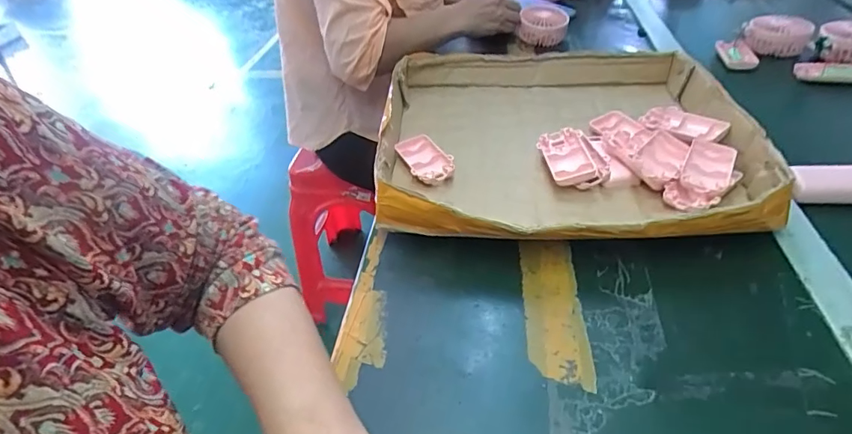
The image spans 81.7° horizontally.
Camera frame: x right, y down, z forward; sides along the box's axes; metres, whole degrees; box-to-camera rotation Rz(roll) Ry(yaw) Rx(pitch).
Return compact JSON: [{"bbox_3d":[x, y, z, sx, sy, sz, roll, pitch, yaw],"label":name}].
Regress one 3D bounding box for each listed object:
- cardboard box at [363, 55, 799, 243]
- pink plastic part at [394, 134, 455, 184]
[{"bbox_3d":[0.157,-0.099,0.589,0.400,0.063,0.387,-2,39,4],"label":"cardboard box"},{"bbox_3d":[-0.004,-0.072,0.594,0.047,0.009,0.090,-31,46,-12],"label":"pink plastic part"}]

